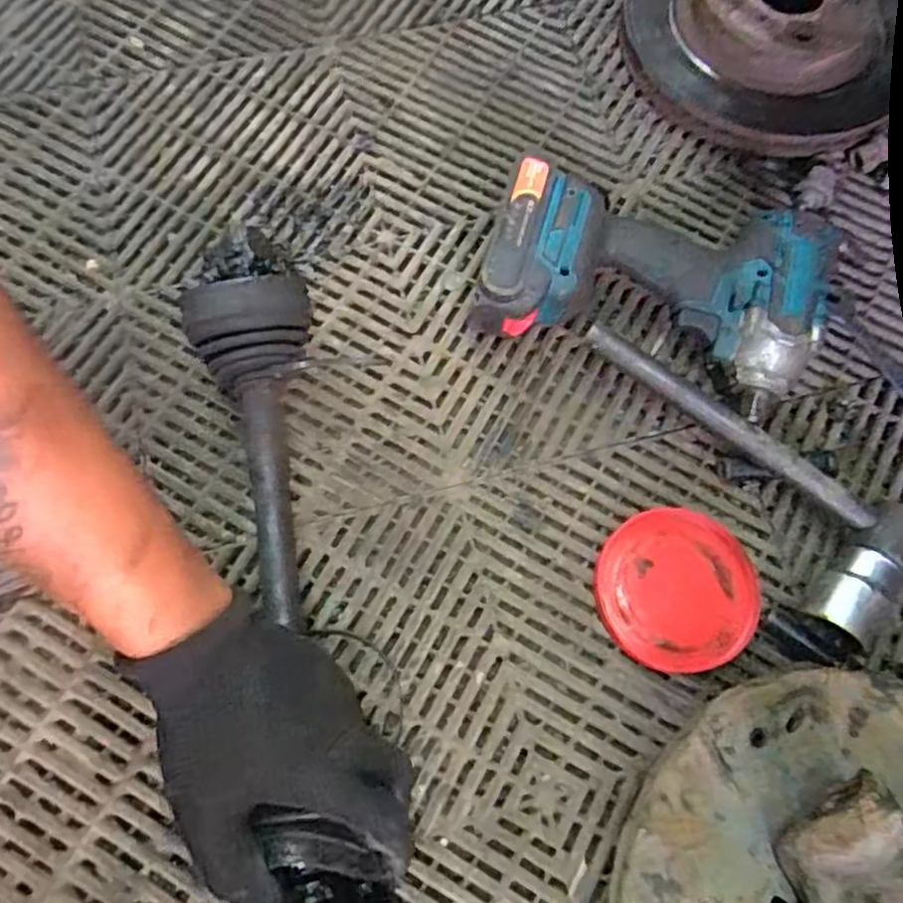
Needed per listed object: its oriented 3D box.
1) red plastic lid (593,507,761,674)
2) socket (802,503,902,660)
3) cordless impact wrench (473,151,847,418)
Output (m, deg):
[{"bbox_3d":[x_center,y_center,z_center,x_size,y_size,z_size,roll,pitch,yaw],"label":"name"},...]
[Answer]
[{"bbox_3d":[0.148,0.091,0.461,0.103,0.013,0.101,0,72,0],"label":"red plastic lid"},{"bbox_3d":[0.265,0.085,0.453,0.044,0.050,0.102,39,76,11],"label":"socket"},{"bbox_3d":[0.136,-0.110,0.484,0.231,0.087,0.125,11,73,3],"label":"cordless impact wrench"}]

